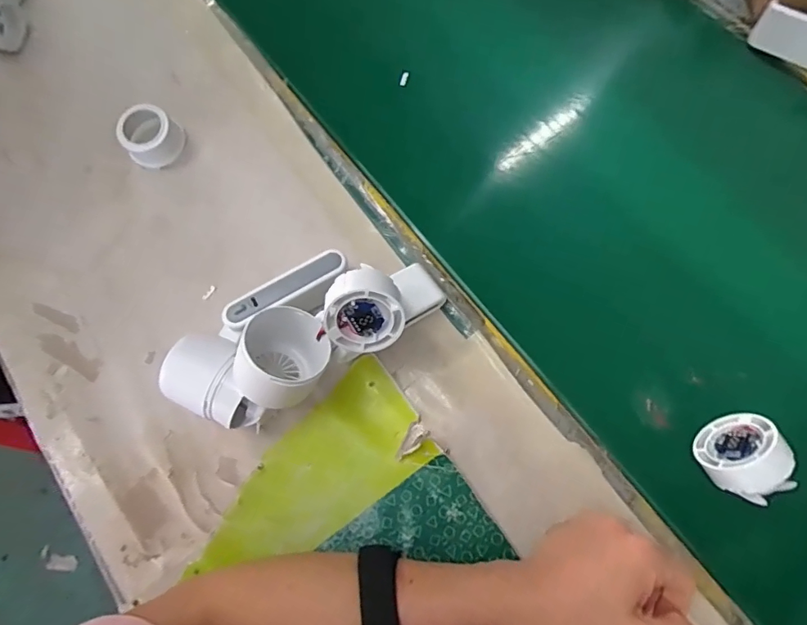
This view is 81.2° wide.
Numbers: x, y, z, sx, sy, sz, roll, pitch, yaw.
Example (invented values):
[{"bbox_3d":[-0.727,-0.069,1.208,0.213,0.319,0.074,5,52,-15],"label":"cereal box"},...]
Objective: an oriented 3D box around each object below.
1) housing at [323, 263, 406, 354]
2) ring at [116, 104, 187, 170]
[{"bbox_3d":[-0.028,-0.004,0.328,0.053,0.055,0.035,-6,36,0],"label":"housing"},{"bbox_3d":[-0.237,-0.164,0.444,0.053,0.036,0.048,-40,75,-9],"label":"ring"}]

